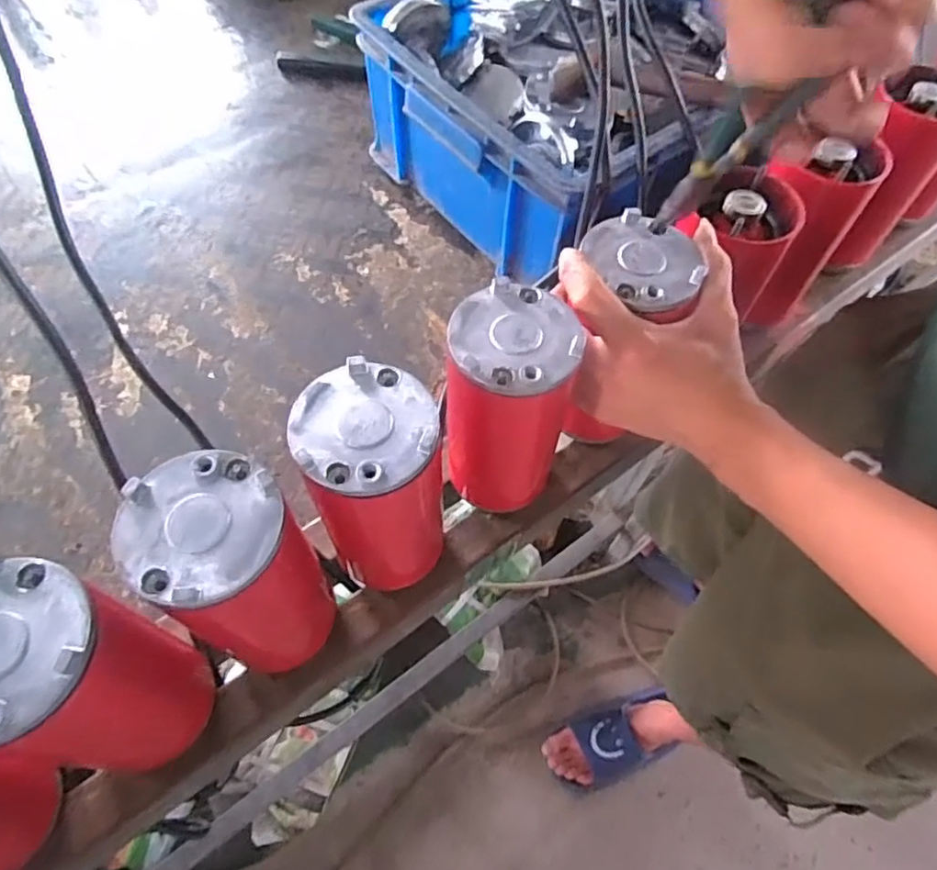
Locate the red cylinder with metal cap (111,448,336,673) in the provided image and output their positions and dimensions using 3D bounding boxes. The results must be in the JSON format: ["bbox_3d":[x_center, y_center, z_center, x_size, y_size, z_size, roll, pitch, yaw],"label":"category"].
[{"bbox_3d":[-0.126,0.082,0.360,0.074,0.179,0.072,2,60,-3],"label":"red cylinder with metal cap"}]

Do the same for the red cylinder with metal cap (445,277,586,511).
[{"bbox_3d":[0.029,-0.018,0.424,0.086,0.177,0.091,7,60,0],"label":"red cylinder with metal cap"}]

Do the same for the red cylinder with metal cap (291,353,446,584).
[{"bbox_3d":[-0.050,0.028,0.395,0.089,0.177,0.094,-2,61,-5],"label":"red cylinder with metal cap"}]

